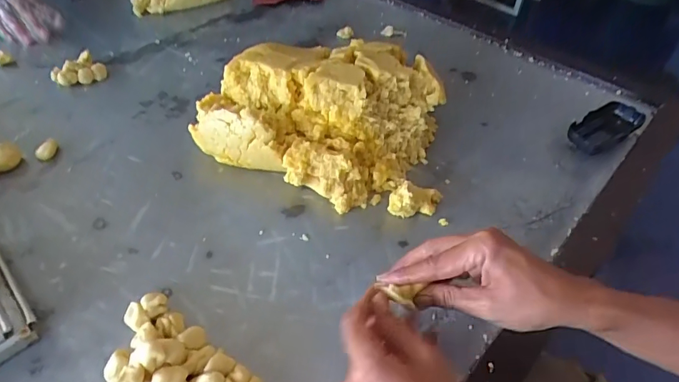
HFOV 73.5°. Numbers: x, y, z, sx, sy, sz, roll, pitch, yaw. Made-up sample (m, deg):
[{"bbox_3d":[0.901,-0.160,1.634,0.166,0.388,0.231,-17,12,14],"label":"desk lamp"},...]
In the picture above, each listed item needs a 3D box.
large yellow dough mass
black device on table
[{"bbox_3d":[-0.023,-0.097,0.557,0.295,0.098,0.229,5,48,3],"label":"large yellow dough mass"},{"bbox_3d":[0.356,-0.085,0.609,0.113,0.023,0.051,-25,53,-23],"label":"black device on table"}]

